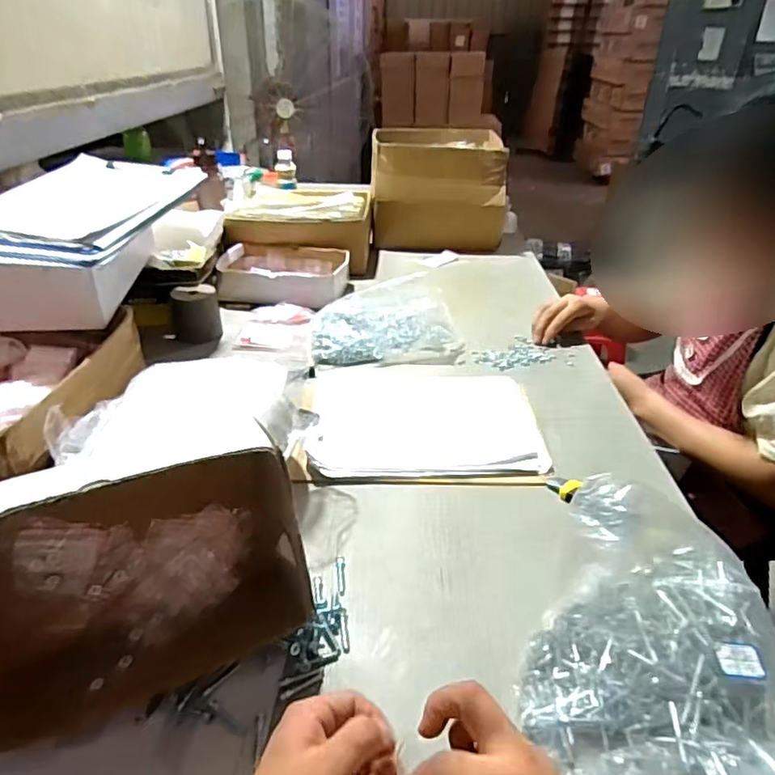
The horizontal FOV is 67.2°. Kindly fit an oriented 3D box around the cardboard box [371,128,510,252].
[{"bbox_3d":[0.122,-0.516,1.497,0.319,0.253,0.312,1,31,1],"label":"cardboard box"}]

